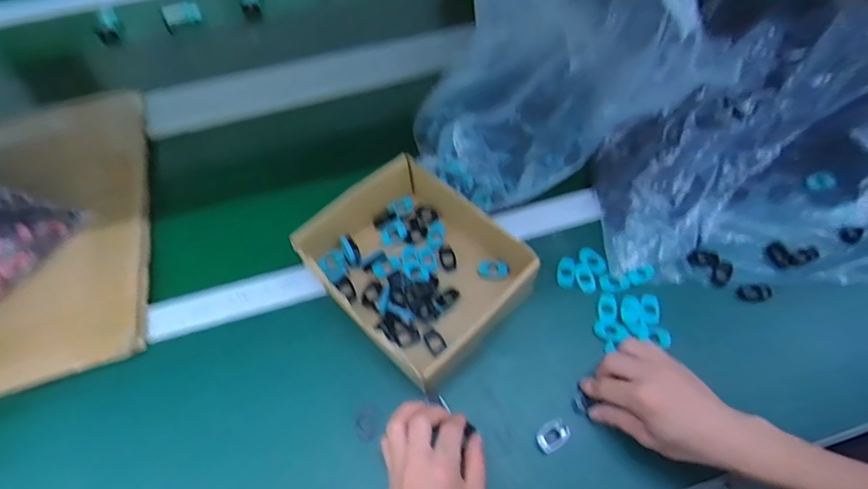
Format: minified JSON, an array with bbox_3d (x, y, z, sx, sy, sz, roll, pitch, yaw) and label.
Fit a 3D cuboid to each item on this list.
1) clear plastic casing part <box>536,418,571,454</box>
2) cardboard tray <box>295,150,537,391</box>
[{"bbox_3d":[0.114,0.182,0.440,0.032,0.009,0.023,-30,62,-15],"label":"clear plastic casing part"},{"bbox_3d":[-0.024,0.018,0.513,0.184,0.061,0.226,-39,65,-20],"label":"cardboard tray"}]

